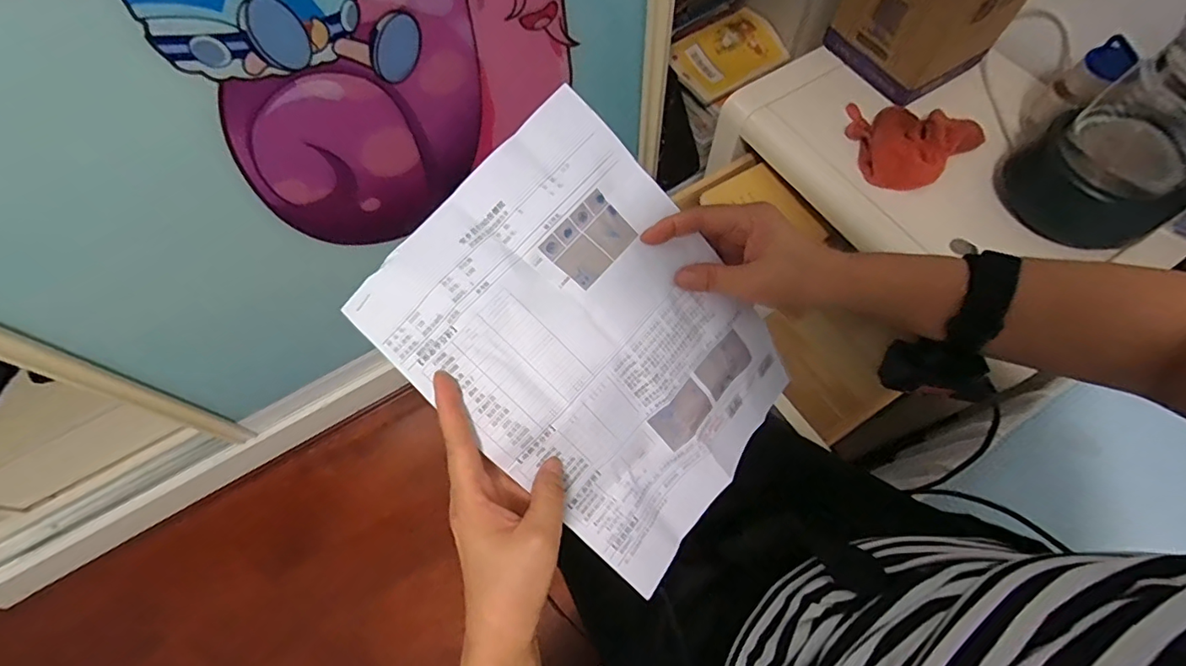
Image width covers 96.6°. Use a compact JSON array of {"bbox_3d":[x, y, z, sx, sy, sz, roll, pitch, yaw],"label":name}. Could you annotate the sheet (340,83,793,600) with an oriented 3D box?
[{"bbox_3d":[0.010,0.011,0.363,0.201,0.033,0.282,-47,104,-12],"label":"sheet"}]

